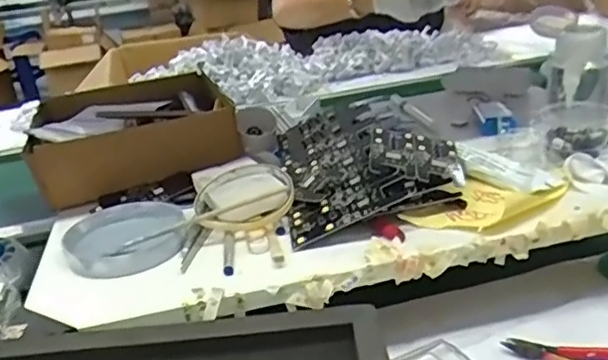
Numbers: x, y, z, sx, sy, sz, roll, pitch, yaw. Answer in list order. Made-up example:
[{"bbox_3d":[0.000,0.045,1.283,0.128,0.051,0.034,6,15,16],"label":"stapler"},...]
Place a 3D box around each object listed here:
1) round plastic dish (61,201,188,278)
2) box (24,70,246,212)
[{"bbox_3d":[-0.150,0.043,0.524,0.099,0.014,0.105,-14,26,-16],"label":"round plastic dish"},{"bbox_3d":[-0.198,-0.069,0.723,0.202,0.066,0.262,-13,26,-14],"label":"box"}]

